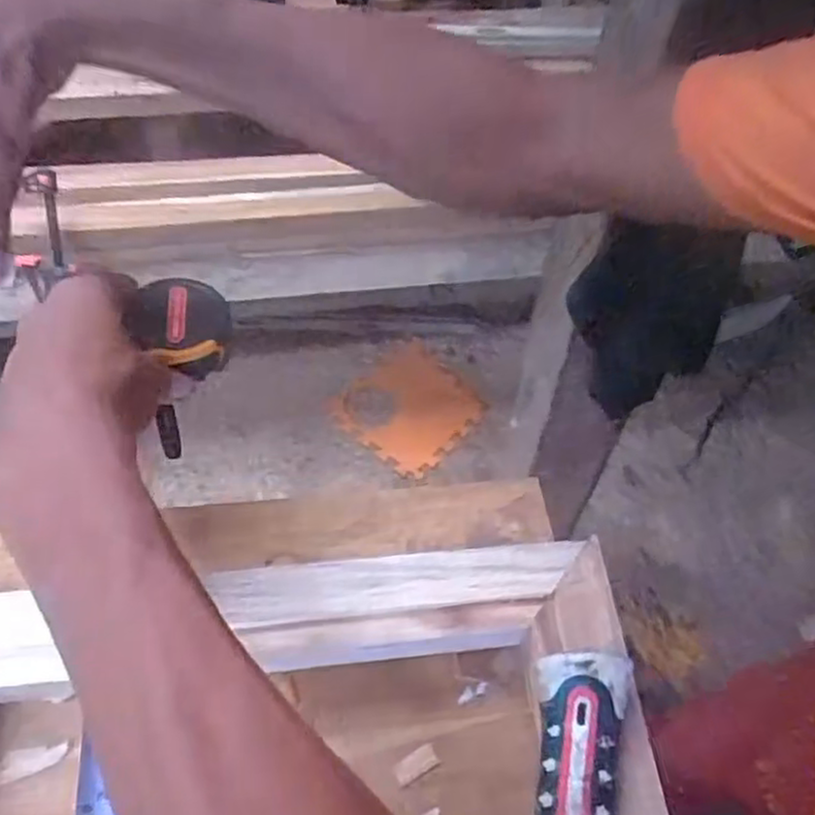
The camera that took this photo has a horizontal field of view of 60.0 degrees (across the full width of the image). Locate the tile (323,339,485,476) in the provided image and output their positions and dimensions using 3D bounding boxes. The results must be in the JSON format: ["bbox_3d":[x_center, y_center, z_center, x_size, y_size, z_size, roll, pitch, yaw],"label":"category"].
[{"bbox_3d":[-0.003,0.004,1.665,0.276,0.016,0.260,-41,80,-13],"label":"tile"}]

